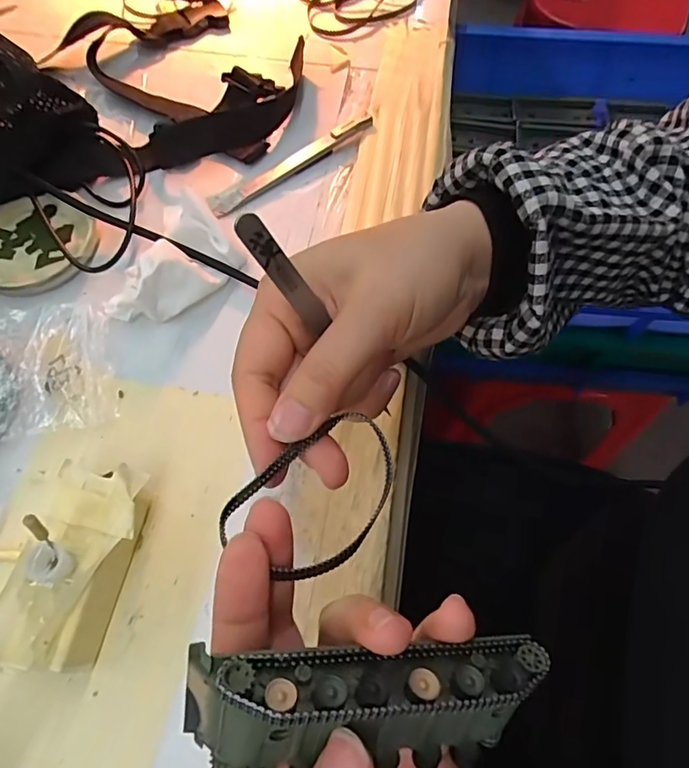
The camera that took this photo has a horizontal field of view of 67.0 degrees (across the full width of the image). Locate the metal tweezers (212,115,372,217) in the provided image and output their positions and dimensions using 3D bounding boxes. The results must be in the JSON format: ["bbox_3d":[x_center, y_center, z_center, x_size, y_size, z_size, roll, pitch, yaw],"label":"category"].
[{"bbox_3d":[-0.035,-0.153,0.359,0.128,0.010,0.015,-36,70,-16],"label":"metal tweezers"}]

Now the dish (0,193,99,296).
[{"bbox_3d":[-0.198,-0.088,0.327,0.085,0.016,0.073,37,70,15],"label":"dish"}]

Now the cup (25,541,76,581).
[{"bbox_3d":[-0.123,0.074,0.216,0.015,0.016,0.013,29,69,13],"label":"cup"}]

